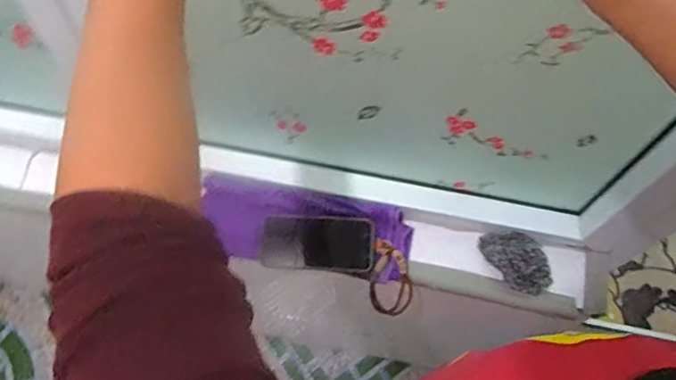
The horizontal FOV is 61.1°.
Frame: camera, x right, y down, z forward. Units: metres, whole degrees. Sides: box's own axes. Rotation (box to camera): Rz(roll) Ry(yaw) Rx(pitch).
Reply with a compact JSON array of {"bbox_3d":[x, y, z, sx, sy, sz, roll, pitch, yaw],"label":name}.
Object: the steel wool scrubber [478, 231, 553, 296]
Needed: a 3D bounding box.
[{"bbox_3d":[0.266,0.104,0.854,0.118,0.040,0.078,36,68,14],"label":"steel wool scrubber"}]

